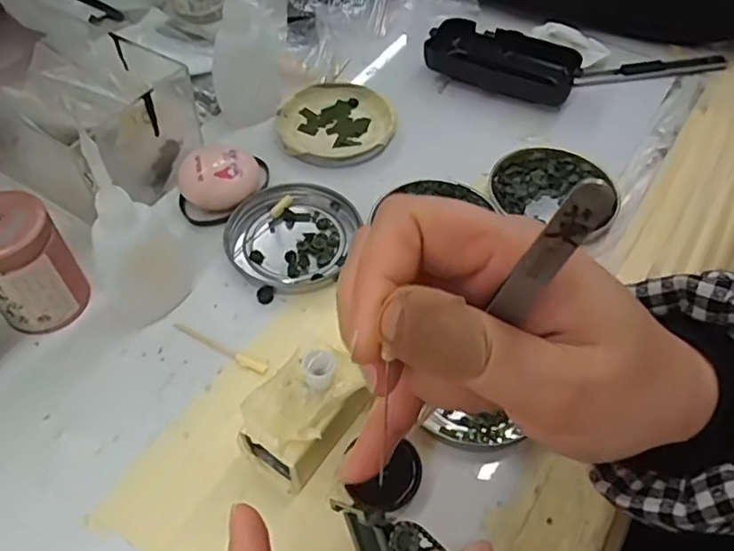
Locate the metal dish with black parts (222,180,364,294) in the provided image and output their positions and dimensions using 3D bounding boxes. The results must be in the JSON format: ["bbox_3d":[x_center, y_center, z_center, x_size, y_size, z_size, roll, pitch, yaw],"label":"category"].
[{"bbox_3d":[-0.046,-0.025,0.370,0.071,0.007,0.078,15,51,9],"label":"metal dish with black parts"}]

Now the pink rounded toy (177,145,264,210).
[{"bbox_3d":[-0.091,-0.061,0.385,0.049,0.023,0.037,-9,51,-11],"label":"pink rounded toy"}]

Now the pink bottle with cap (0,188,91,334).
[{"bbox_3d":[-0.174,-0.004,0.317,0.044,0.067,0.041,-33,59,-22],"label":"pink bottle with cap"}]

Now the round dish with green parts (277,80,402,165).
[{"bbox_3d":[-0.021,-0.107,0.431,0.079,0.012,0.076,1,53,-1],"label":"round dish with green parts"}]

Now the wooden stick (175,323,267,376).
[{"bbox_3d":[-0.078,0.038,0.325,0.058,0.004,0.006,23,52,15],"label":"wooden stick"}]

